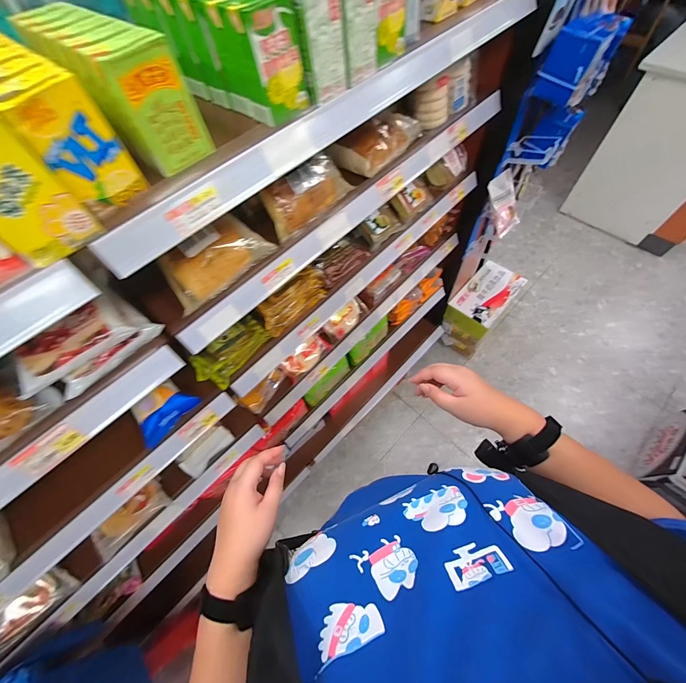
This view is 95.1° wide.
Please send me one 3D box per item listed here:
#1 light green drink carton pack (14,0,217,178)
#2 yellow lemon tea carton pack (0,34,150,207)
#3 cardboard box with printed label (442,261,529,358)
[{"bbox_3d":[-0.259,-0.291,0.359,0.212,0.101,0.068,36,69,21],"label":"light green drink carton pack"},{"bbox_3d":[-0.306,-0.228,0.324,0.199,0.095,0.063,39,70,22],"label":"yellow lemon tea carton pack"},{"bbox_3d":[0.660,-0.157,1.519,0.201,0.260,0.340,39,70,22],"label":"cardboard box with printed label"}]

